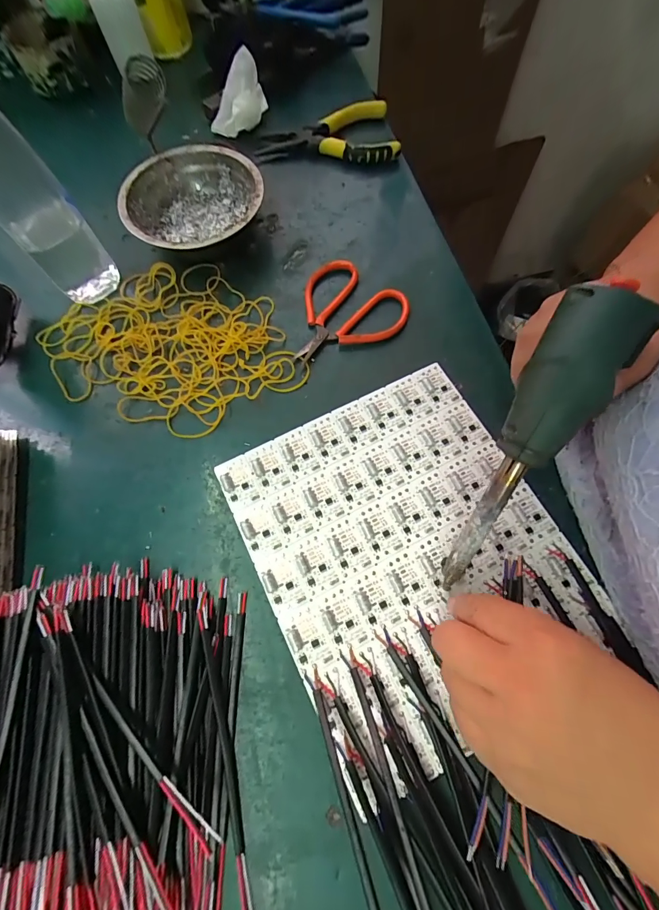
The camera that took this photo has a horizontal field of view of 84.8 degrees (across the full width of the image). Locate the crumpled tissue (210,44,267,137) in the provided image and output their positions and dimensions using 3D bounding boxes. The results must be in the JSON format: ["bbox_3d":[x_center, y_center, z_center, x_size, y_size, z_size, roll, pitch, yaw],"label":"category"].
[{"bbox_3d":[-0.098,-0.377,0.377,0.060,0.048,0.048,-6,70,-2],"label":"crumpled tissue"}]

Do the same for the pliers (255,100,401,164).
[{"bbox_3d":[-0.004,-0.324,0.372,0.138,0.030,0.059,-10,71,-3],"label":"pliers"}]

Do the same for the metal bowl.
[{"bbox_3d":[-0.125,-0.230,0.343,0.124,0.043,0.124,0,70,0],"label":"metal bowl"}]

